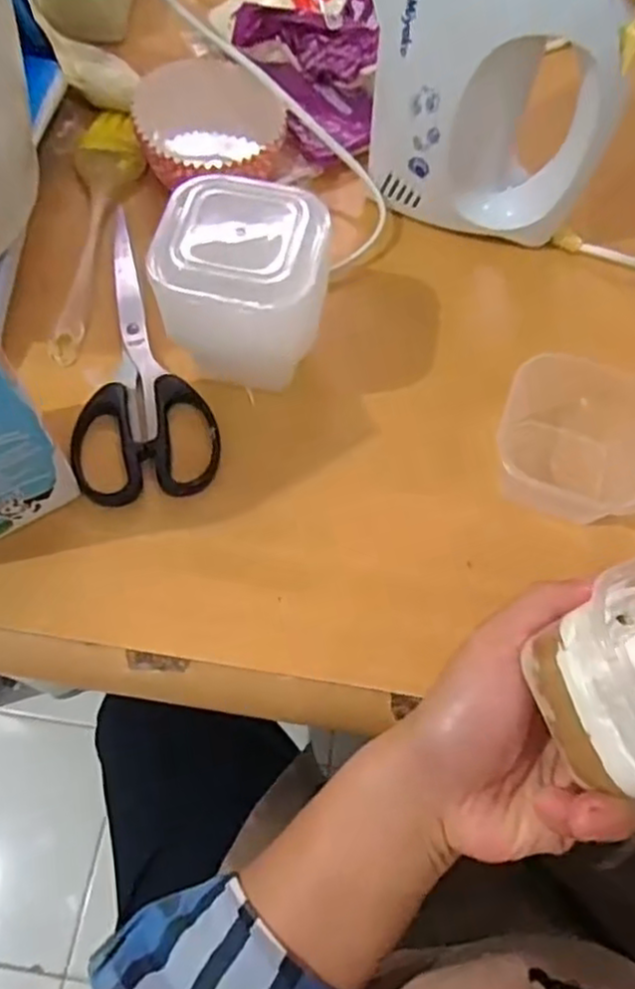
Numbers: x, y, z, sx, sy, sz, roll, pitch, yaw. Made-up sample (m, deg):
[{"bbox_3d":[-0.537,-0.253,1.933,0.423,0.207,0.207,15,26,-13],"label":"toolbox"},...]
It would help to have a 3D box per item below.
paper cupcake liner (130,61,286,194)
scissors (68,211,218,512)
[{"bbox_3d":[-0.065,-0.236,0.435,0.095,0.037,0.095,0,66,-1],"label":"paper cupcake liner"},{"bbox_3d":[-0.099,-0.083,0.390,0.073,0.007,0.186,-6,66,-4],"label":"scissors"}]

